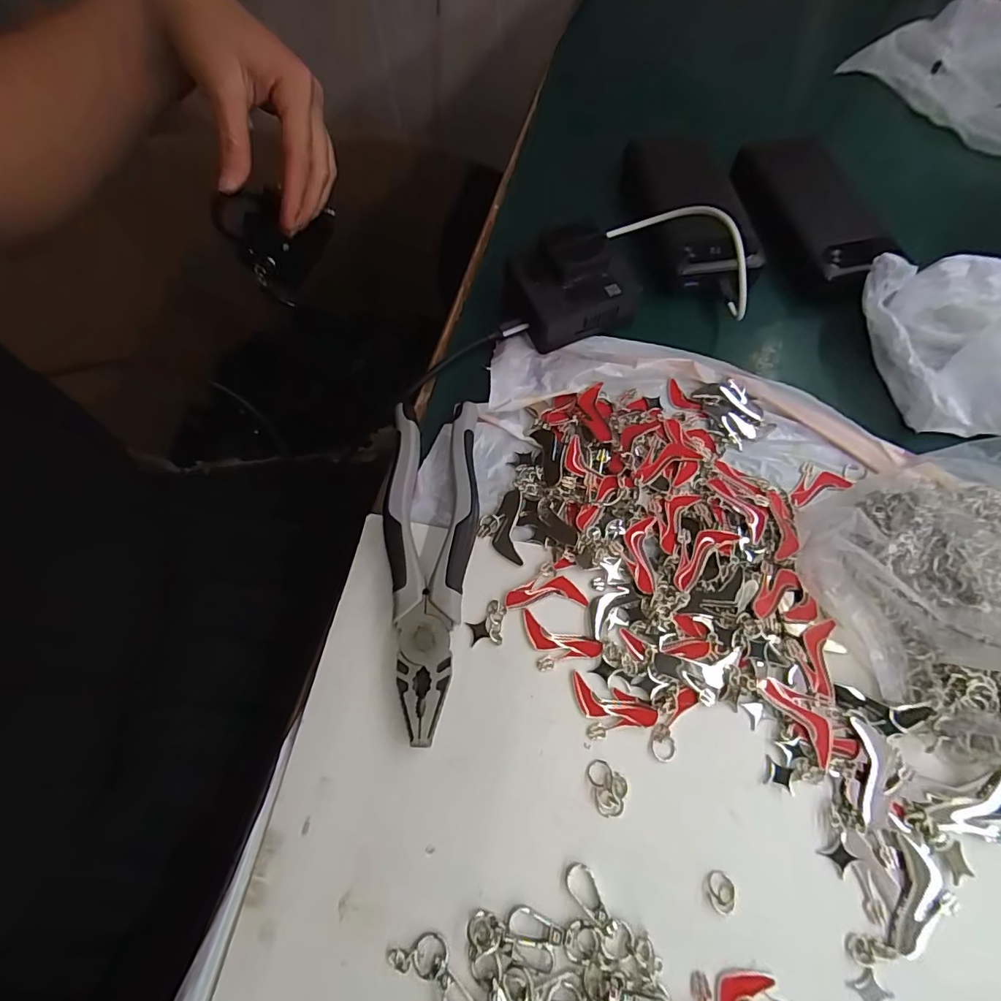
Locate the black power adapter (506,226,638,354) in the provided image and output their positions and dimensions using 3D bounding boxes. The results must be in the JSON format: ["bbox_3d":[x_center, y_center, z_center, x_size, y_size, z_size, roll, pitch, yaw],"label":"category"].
[{"bbox_3d":[0.051,-0.153,0.346,0.081,0.038,0.067,-19,68,-6],"label":"black power adapter"}]

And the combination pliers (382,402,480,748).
[{"bbox_3d":[-0.042,0.032,0.286,0.052,0.018,0.188,2,68,2],"label":"combination pliers"}]

